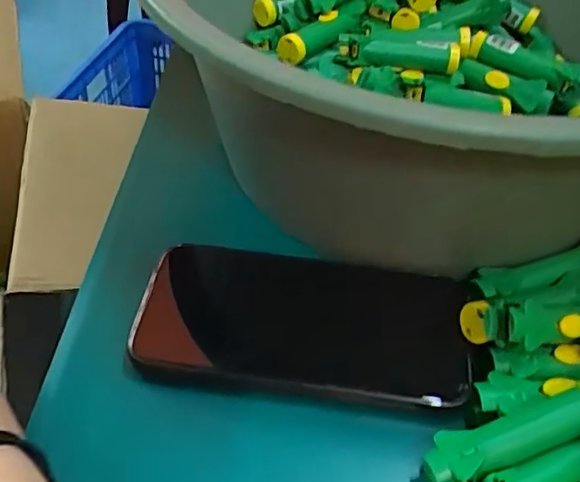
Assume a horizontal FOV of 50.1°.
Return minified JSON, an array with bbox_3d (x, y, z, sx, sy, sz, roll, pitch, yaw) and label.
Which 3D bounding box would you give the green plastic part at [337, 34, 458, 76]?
[{"bbox_3d":[0.072,-0.126,0.412,0.079,0.018,0.014,8,45,3],"label":"green plastic part"}]

